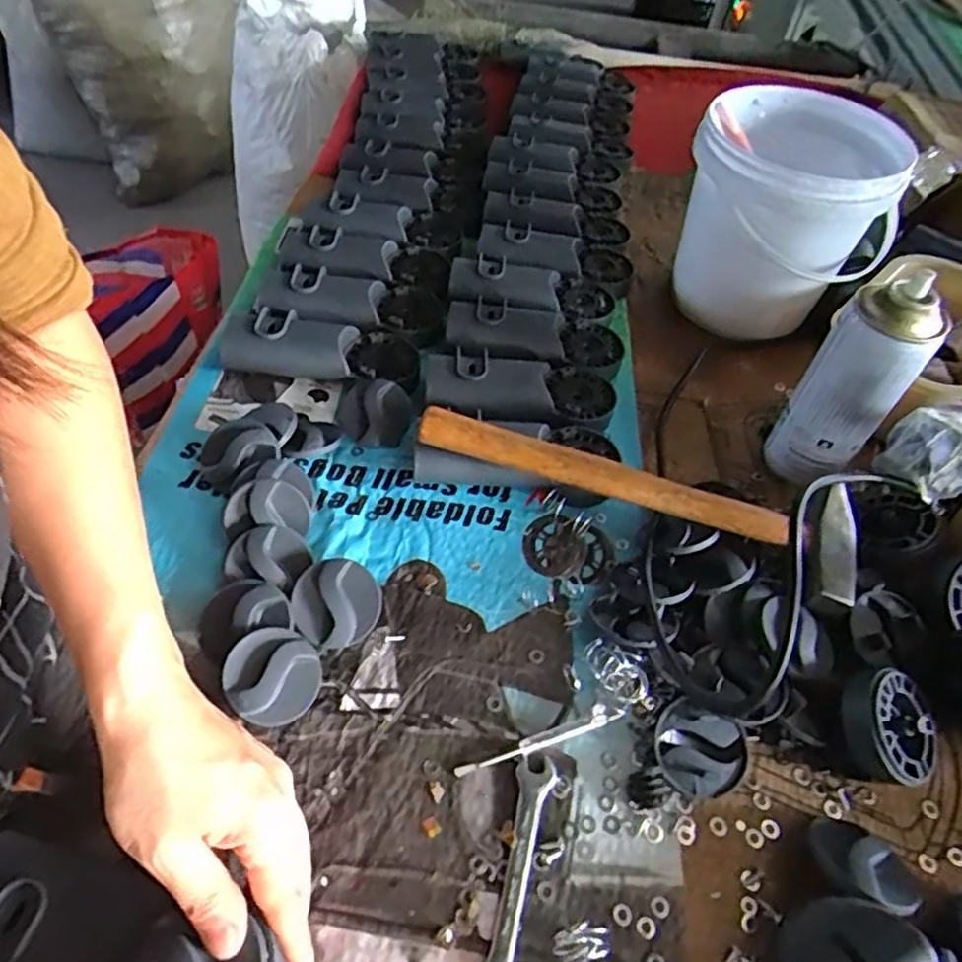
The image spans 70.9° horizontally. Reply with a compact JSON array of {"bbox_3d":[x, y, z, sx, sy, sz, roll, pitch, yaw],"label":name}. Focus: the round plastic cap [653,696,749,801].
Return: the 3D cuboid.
[{"bbox_3d":[0.131,0.163,0.405,0.055,0.025,0.047,25,54,15],"label":"round plastic cap"}]

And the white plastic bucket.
[{"bbox_3d":[0.289,-0.241,0.652,0.171,0.190,0.202,35,57,21],"label":"white plastic bucket"}]

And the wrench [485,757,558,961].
[{"bbox_3d":[0.019,0.211,0.365,0.022,0.006,0.118,14,52,7],"label":"wrench"}]

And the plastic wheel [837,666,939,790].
[{"bbox_3d":[0.249,0.148,0.411,0.062,0.030,0.062,15,64,-25],"label":"plastic wheel"}]

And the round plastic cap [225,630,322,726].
[{"bbox_3d":[-0.126,0.118,0.411,0.055,0.015,0.055,13,58,-21],"label":"round plastic cap"}]

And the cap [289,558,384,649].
[{"bbox_3d":[-0.095,0.079,0.442,0.056,0.010,0.055,4,74,-13],"label":"cap"}]

